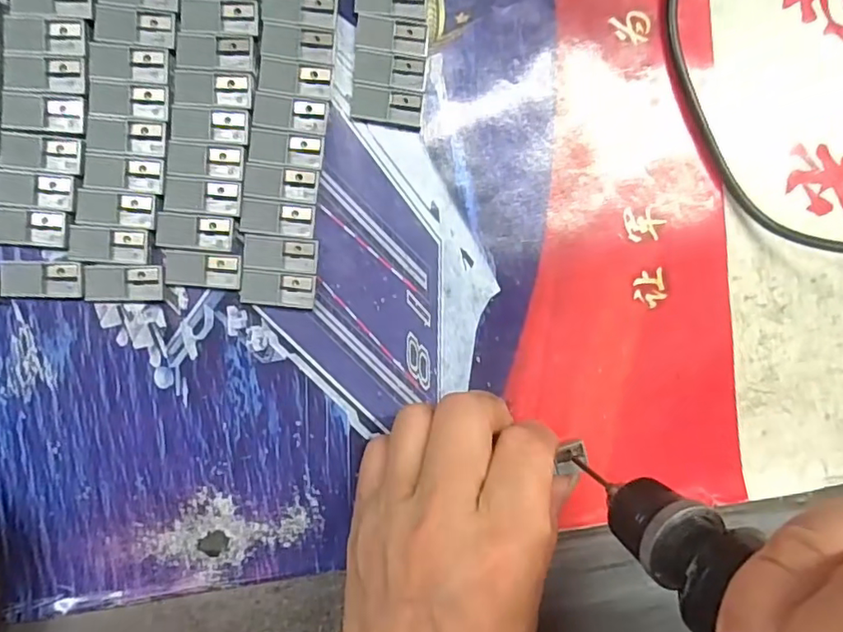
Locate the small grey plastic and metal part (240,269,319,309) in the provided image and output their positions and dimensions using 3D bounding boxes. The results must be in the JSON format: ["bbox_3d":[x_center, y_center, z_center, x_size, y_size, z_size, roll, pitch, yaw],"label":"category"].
[{"bbox_3d":[-0.056,-0.010,0.224,0.028,0.004,0.013,6,92,-9],"label":"small grey plastic and metal part"}]

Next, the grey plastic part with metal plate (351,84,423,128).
[{"bbox_3d":[-0.013,-0.083,0.225,0.028,0.004,0.013,6,92,-9],"label":"grey plastic part with metal plate"}]

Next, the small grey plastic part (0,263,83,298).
[{"bbox_3d":[-0.140,-0.013,0.211,0.028,0.004,0.013,0,93,-9],"label":"small grey plastic part"}]

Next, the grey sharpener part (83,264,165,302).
[{"bbox_3d":[-0.112,-0.012,0.215,0.028,0.004,0.014,-1,93,-9],"label":"grey sharpener part"}]

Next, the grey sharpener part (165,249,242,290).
[{"bbox_3d":[-0.083,-0.018,0.220,0.028,0.004,0.013,5,92,-9],"label":"grey sharpener part"}]

